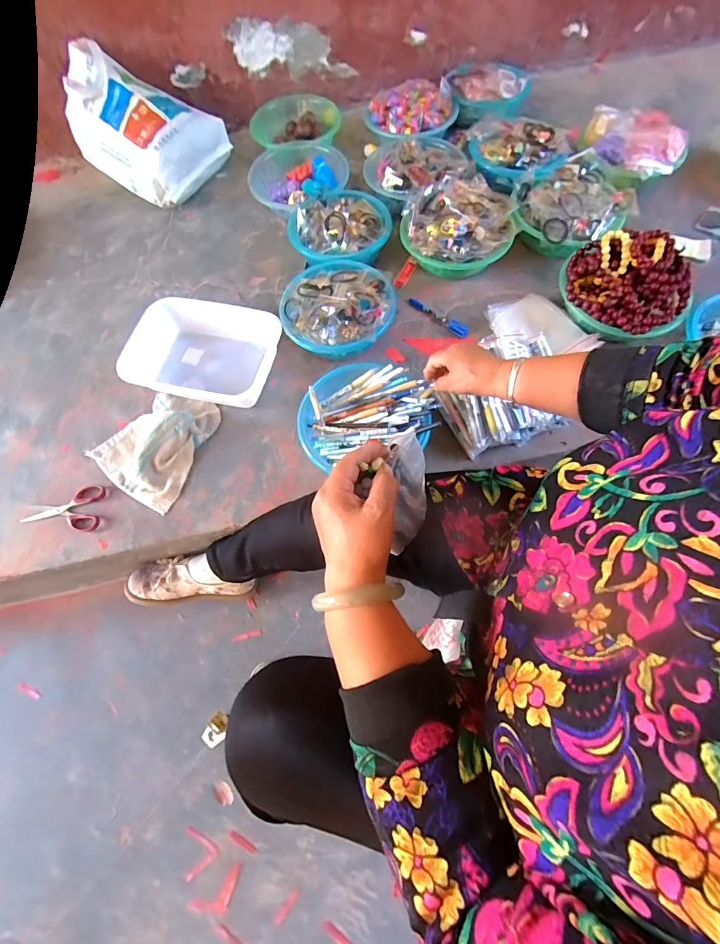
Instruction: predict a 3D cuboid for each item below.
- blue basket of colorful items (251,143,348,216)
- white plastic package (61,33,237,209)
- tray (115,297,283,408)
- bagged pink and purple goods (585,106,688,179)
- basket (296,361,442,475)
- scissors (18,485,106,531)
[{"bbox_3d":[-0.157,-0.738,0.961,0.229,0.076,0.237,-1,67,2],"label":"blue basket of colorful items"},{"bbox_3d":[-0.553,-0.898,0.980,0.332,0.218,0.262,34,72,15],"label":"white plastic package"},{"bbox_3d":[-0.306,-0.232,0.762,0.267,0.085,0.204,9,68,5],"label":"tray"},{"bbox_3d":[0.639,-0.770,0.874,0.226,0.046,0.189,21,70,11],"label":"bagged pink and purple goods"},{"bbox_3d":[-0.001,-0.112,0.689,0.231,0.104,0.222,-15,67,-4],"label":"basket"},{"bbox_3d":[-0.539,0.062,0.694,0.144,0.008,0.084,6,67,5],"label":"scissors"}]

